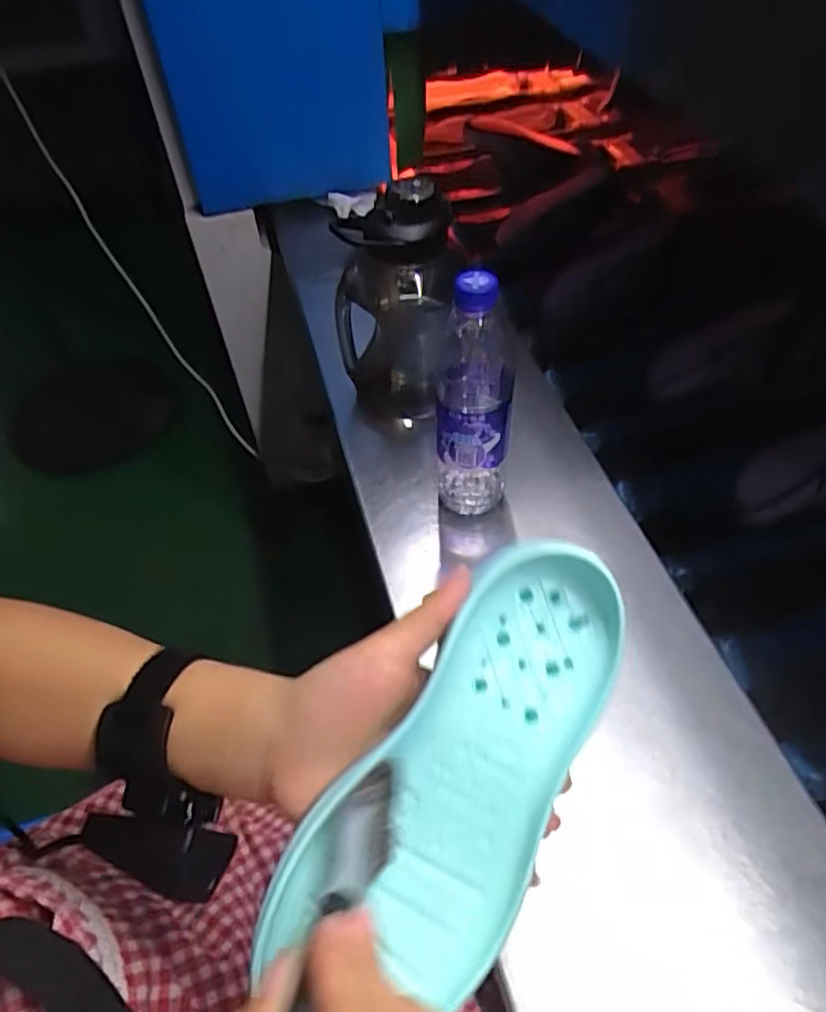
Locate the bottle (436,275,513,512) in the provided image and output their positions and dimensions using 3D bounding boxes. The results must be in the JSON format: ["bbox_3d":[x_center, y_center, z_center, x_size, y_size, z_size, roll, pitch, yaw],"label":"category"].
[{"bbox_3d":[0.052,-0.084,0.562,0.063,0.237,0.061,3,52,4],"label":"bottle"}]

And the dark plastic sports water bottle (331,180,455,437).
[{"bbox_3d":[-0.020,-0.183,0.676,0.109,0.247,0.116,-1,52,1],"label":"dark plastic sports water bottle"}]

